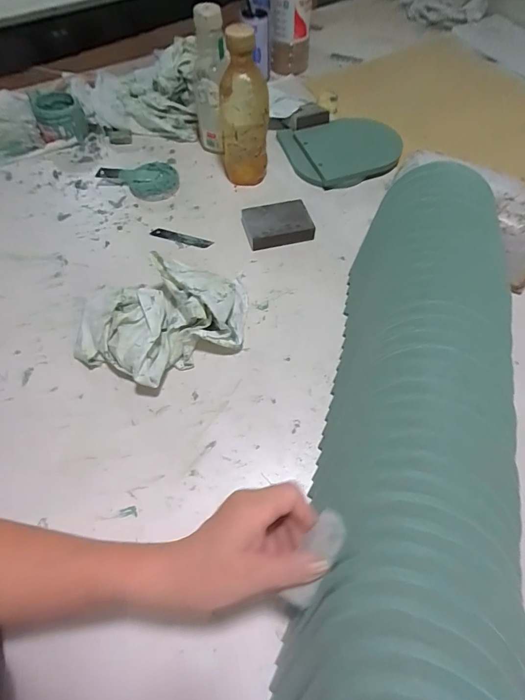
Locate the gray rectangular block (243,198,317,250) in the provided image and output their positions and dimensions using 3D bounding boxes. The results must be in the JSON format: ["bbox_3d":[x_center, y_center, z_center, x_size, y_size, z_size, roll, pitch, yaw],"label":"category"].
[{"bbox_3d":[0.023,-0.196,0.598,0.101,0.027,0.075,-12,62,-7],"label":"gray rectangular block"}]

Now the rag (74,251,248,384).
[{"bbox_3d":[-0.122,-0.037,0.484,0.229,0.071,0.145,-21,63,-12],"label":"rag"}]

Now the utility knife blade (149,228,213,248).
[{"bbox_3d":[-0.127,-0.175,0.598,0.100,0.006,0.016,18,62,9],"label":"utility knife blade"}]

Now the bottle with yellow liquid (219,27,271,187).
[{"bbox_3d":[-0.029,-0.355,0.583,0.075,0.205,0.062,-4,61,-3],"label":"bottle with yellow liquid"}]

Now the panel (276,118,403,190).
[{"bbox_3d":[0.140,-0.356,0.675,0.193,0.039,0.149,-17,69,1],"label":"panel"}]

